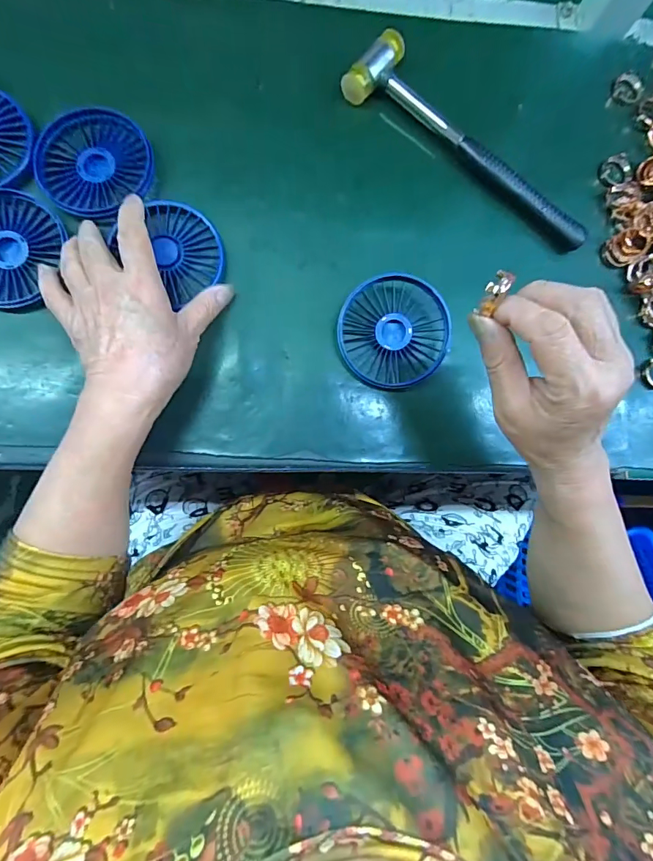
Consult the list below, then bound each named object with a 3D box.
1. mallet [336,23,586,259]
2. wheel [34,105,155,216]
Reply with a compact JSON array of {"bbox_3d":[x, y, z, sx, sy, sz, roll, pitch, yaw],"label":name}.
[{"bbox_3d":[0.128,-0.245,0.371,0.240,0.023,0.057,35,83,-2],"label":"mallet"},{"bbox_3d":[-0.182,-0.214,0.338,0.086,0.008,0.086,0,85,-5],"label":"wheel"}]

